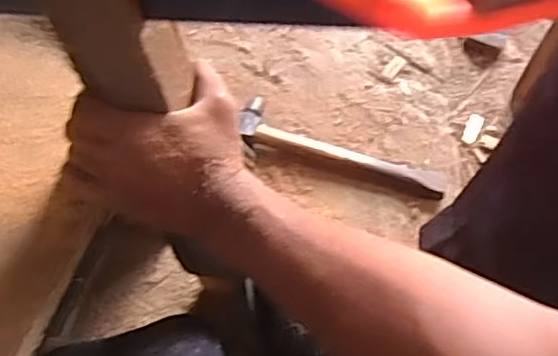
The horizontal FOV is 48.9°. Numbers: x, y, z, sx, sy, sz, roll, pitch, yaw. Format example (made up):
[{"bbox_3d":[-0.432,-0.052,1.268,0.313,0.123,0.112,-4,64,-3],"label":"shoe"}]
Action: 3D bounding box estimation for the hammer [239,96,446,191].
[{"bbox_3d":[0.071,-0.025,0.711,0.245,0.027,0.076,20,57,9],"label":"hammer"}]

